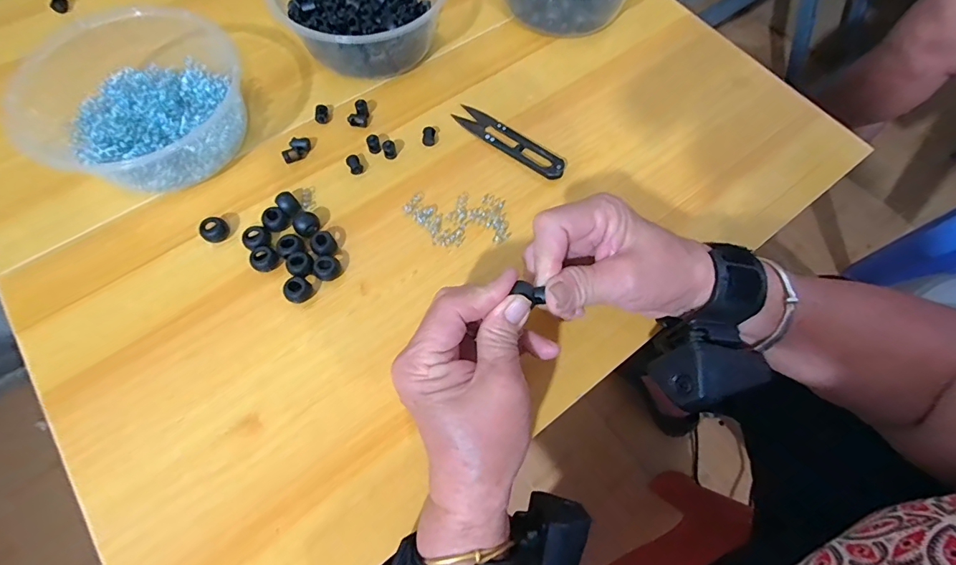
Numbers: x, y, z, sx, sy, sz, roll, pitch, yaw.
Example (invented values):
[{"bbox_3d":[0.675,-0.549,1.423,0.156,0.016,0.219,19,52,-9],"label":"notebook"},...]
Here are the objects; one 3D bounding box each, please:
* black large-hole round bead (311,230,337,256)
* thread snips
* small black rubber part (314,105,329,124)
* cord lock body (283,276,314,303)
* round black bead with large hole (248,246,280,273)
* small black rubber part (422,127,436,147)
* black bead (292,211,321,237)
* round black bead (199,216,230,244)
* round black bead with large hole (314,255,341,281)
[{"bbox_3d":[-0.106,-0.025,0.294,0.016,0.013,0.017,1,69,-2],"label":"black large-hole round bead"},{"bbox_3d":[0.025,-0.113,0.336,0.099,0.011,0.022,35,72,10],"label":"thread snips"},{"bbox_3d":[-0.124,-0.133,0.339,0.010,0.007,0.015,-3,69,-3],"label":"small black rubber part"},{"bbox_3d":[-0.118,0.005,0.282,0.015,0.013,0.016,1,69,-2],"label":"cord lock body"},{"bbox_3d":[-0.144,-0.016,0.290,0.017,0.011,0.017,1,69,-2],"label":"round black bead with large hole"},{"bbox_3d":[-0.038,-0.115,0.336,0.010,0.007,0.017,1,69,-2],"label":"small black rubber part"},{"bbox_3d":[-0.119,-0.040,0.300,0.017,0.012,0.016,1,69,-2],"label":"black bead"},{"bbox_3d":[-0.182,-0.036,0.296,0.015,0.011,0.017,38,72,12],"label":"round black bead"},{"bbox_3d":[-0.101,-0.009,0.288,0.015,0.012,0.017,43,73,13],"label":"round black bead with large hole"}]

